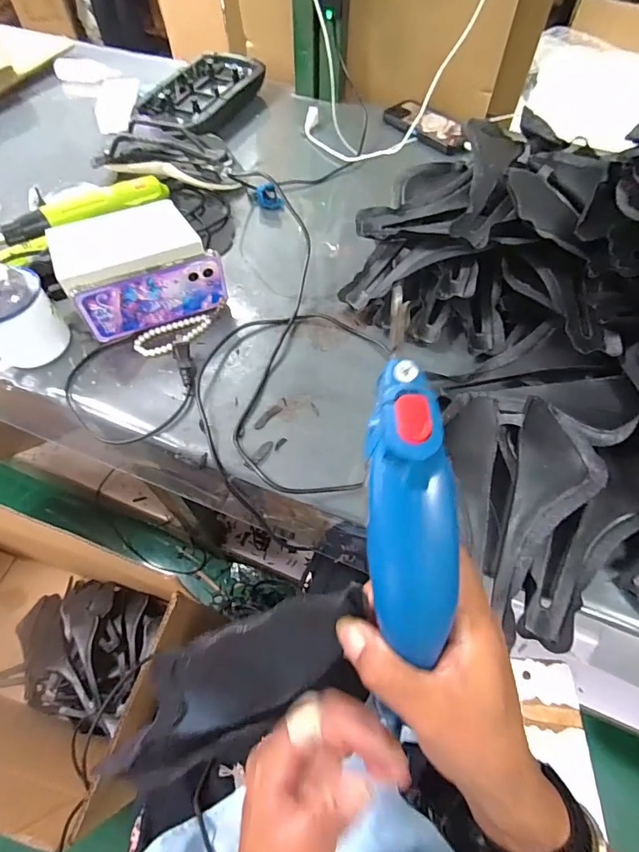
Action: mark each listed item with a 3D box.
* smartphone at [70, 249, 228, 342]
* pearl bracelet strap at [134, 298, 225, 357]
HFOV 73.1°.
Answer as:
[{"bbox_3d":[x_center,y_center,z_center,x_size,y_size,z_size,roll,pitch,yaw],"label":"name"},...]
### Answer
[{"bbox_3d":[-0.191,-0.151,0.510,0.164,0.073,0.014,-25,63,-15],"label":"smartphone"},{"bbox_3d":[-0.169,-0.118,0.537,0.120,0.011,0.045,-23,63,-14],"label":"pearl bracelet strap"}]

